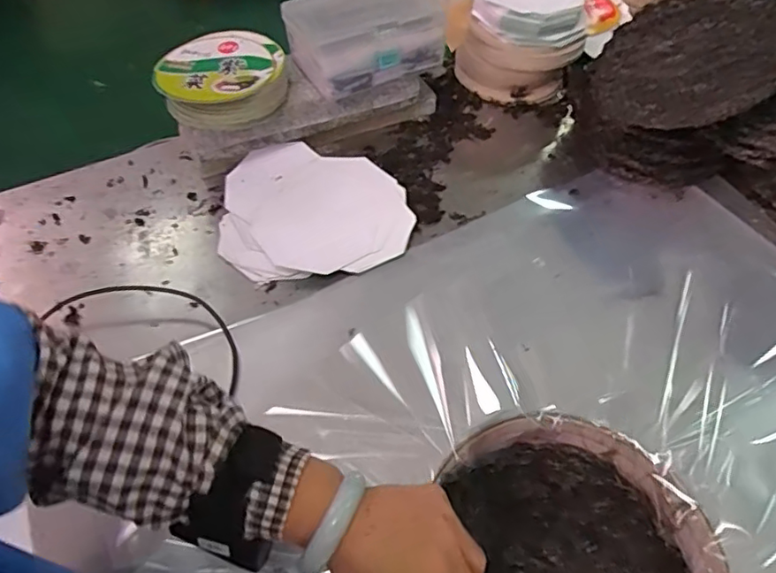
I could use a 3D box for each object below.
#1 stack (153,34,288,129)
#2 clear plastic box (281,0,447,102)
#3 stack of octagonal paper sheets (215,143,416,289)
[{"bbox_3d":[-0.196,-0.251,0.688,0.143,0.042,0.142,-7,54,-5],"label":"stack"},{"bbox_3d":[-0.031,-0.322,0.722,0.175,0.085,0.118,-23,57,-16],"label":"clear plastic box"},{"bbox_3d":[-0.088,-0.095,0.686,0.217,0.022,0.201,-5,53,-4],"label":"stack of octagonal paper sheets"}]

